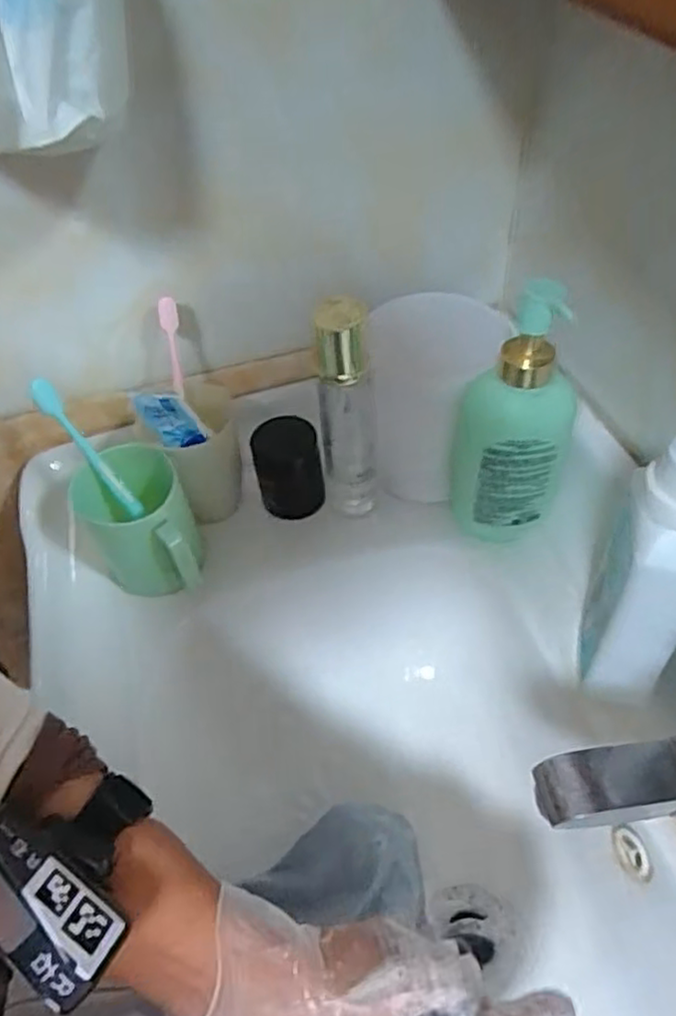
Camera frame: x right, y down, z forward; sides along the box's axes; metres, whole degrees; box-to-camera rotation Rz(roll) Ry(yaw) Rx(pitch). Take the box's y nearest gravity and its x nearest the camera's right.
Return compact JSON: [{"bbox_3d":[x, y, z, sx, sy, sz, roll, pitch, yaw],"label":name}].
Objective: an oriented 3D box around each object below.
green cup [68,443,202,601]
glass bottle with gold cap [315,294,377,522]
[{"bbox_3d":[-0.150,0.020,0.526,0.075,0.095,0.099,-23,51,-15],"label":"green cup"},{"bbox_3d":[0.007,-0.067,0.517,0.042,0.190,0.034,-2,49,3],"label":"glass bottle with gold cap"}]

